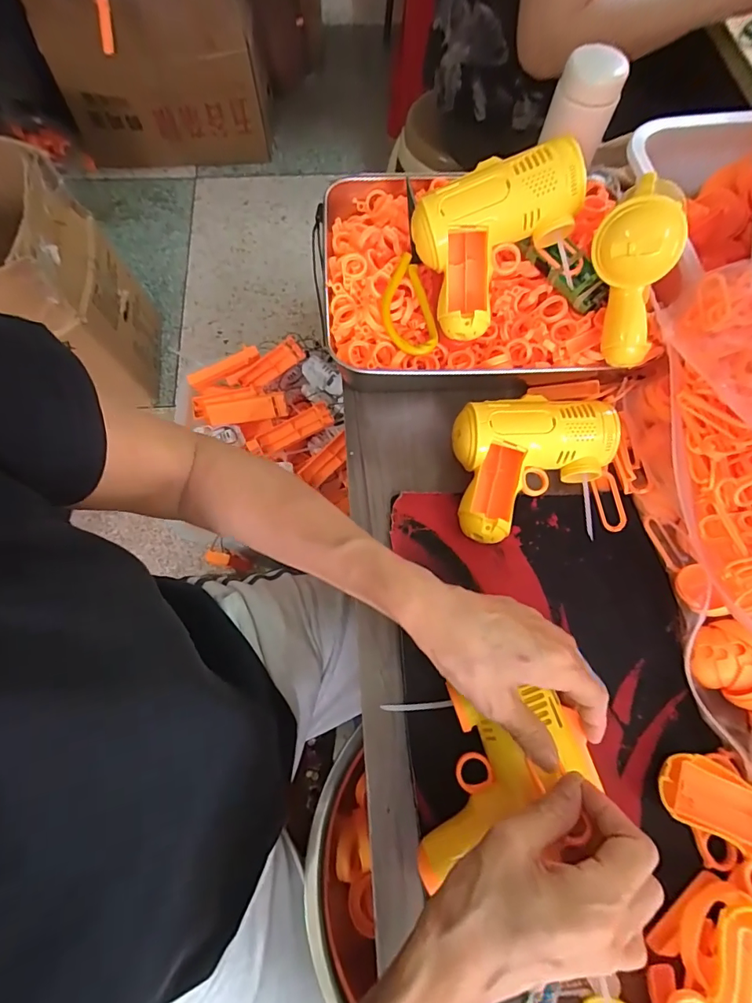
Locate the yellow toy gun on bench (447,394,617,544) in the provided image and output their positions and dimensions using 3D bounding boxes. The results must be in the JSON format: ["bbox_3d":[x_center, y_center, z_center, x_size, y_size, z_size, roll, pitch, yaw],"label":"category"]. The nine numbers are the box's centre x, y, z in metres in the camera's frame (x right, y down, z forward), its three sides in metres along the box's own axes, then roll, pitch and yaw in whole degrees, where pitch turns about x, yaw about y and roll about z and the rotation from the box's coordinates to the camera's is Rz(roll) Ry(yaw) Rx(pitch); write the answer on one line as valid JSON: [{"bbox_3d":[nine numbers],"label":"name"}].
[{"bbox_3d":[0.136,-0.031,0.390,0.142,0.055,0.110,-9,70,-6],"label":"yellow toy gun on bench"}]

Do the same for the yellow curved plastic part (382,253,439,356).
[{"bbox_3d":[0.028,-0.175,0.406,0.045,0.025,0.088,-6,70,-4],"label":"yellow curved plastic part"}]

